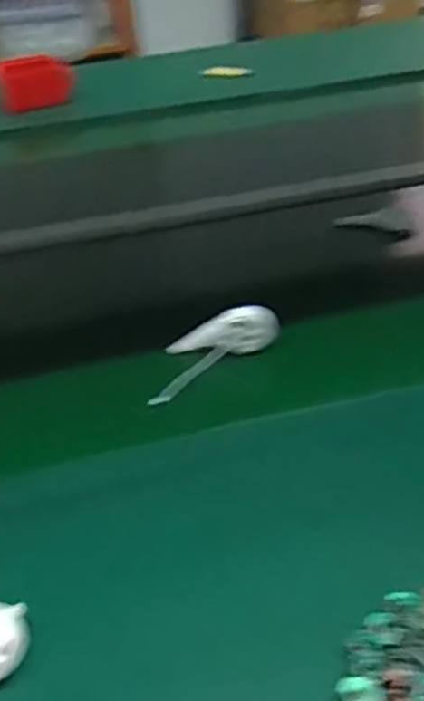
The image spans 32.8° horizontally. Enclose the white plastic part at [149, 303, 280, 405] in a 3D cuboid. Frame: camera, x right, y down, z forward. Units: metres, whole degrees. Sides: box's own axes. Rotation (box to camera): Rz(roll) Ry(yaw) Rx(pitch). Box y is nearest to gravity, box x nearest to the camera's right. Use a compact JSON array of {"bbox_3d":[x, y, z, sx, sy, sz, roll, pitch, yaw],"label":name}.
[{"bbox_3d":[-0.006,-0.002,0.686,0.138,0.040,0.059,-33,43,-10],"label":"white plastic part"}]

